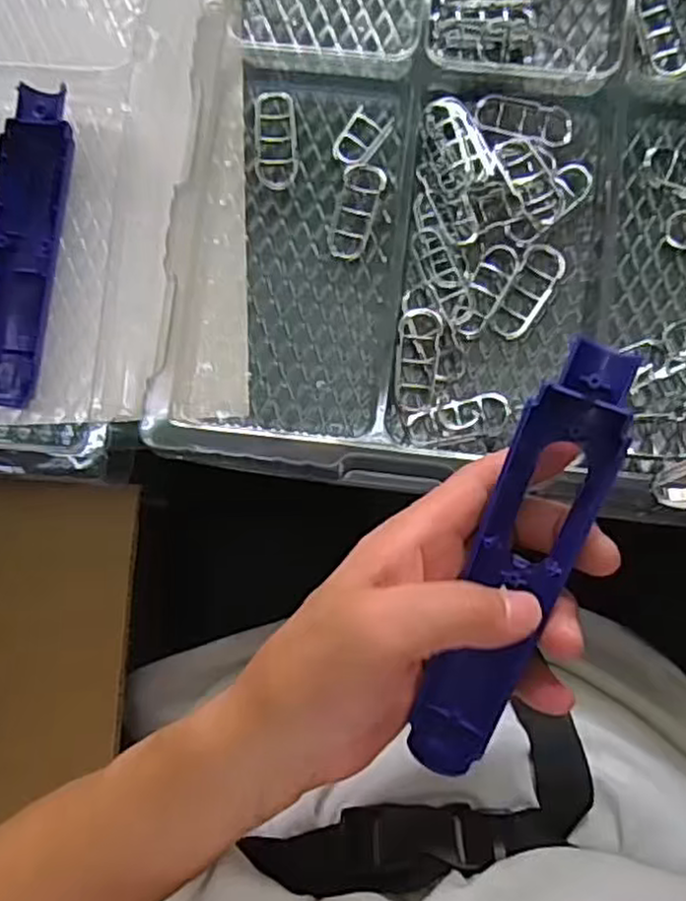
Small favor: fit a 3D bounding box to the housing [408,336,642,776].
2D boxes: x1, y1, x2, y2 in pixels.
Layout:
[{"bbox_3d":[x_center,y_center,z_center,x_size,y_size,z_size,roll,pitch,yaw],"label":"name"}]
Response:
[{"bbox_3d":[0.070,0.042,0.277,0.038,0.019,0.171,21,96,4],"label":"housing"}]

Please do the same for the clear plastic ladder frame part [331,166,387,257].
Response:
[{"bbox_3d":[0.007,-0.129,0.380,0.022,0.007,0.051,19,86,4],"label":"clear plastic ladder frame part"}]

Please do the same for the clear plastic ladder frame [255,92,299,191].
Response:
[{"bbox_3d":[-0.036,-0.167,0.382,0.022,0.010,0.052,0,84,2],"label":"clear plastic ladder frame"}]

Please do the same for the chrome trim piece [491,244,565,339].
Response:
[{"bbox_3d":[0.096,-0.083,0.370,0.022,0.010,0.052,33,87,5],"label":"chrome trim piece"}]

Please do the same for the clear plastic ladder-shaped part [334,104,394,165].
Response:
[{"bbox_3d":[0.011,-0.169,0.384,0.021,0.005,0.034,28,86,5],"label":"clear plastic ladder-shaped part"}]

